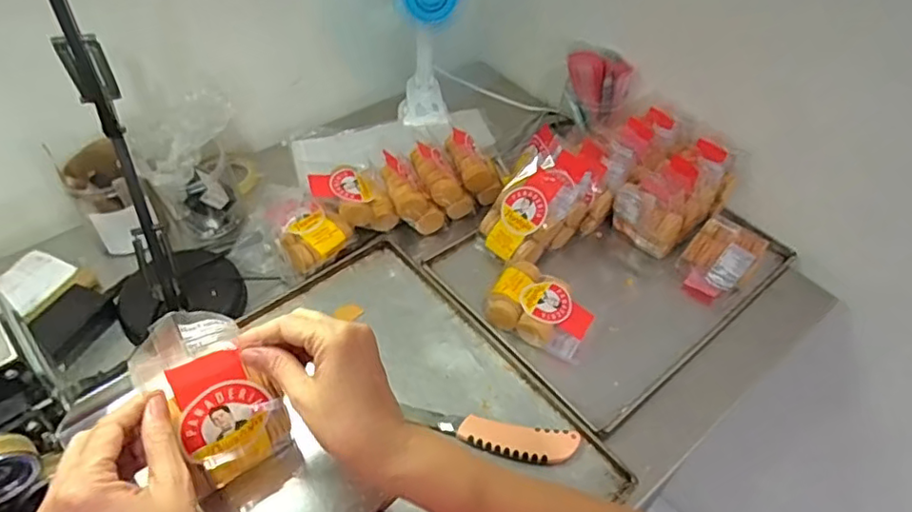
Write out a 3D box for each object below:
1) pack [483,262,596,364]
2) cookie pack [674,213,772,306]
[{"bbox_3d":[0.104,0.062,0.729,0.120,0.036,0.092,22,51,16],"label":"pack"},{"bbox_3d":[0.353,0.002,0.803,0.084,0.038,0.137,36,56,26],"label":"cookie pack"}]

